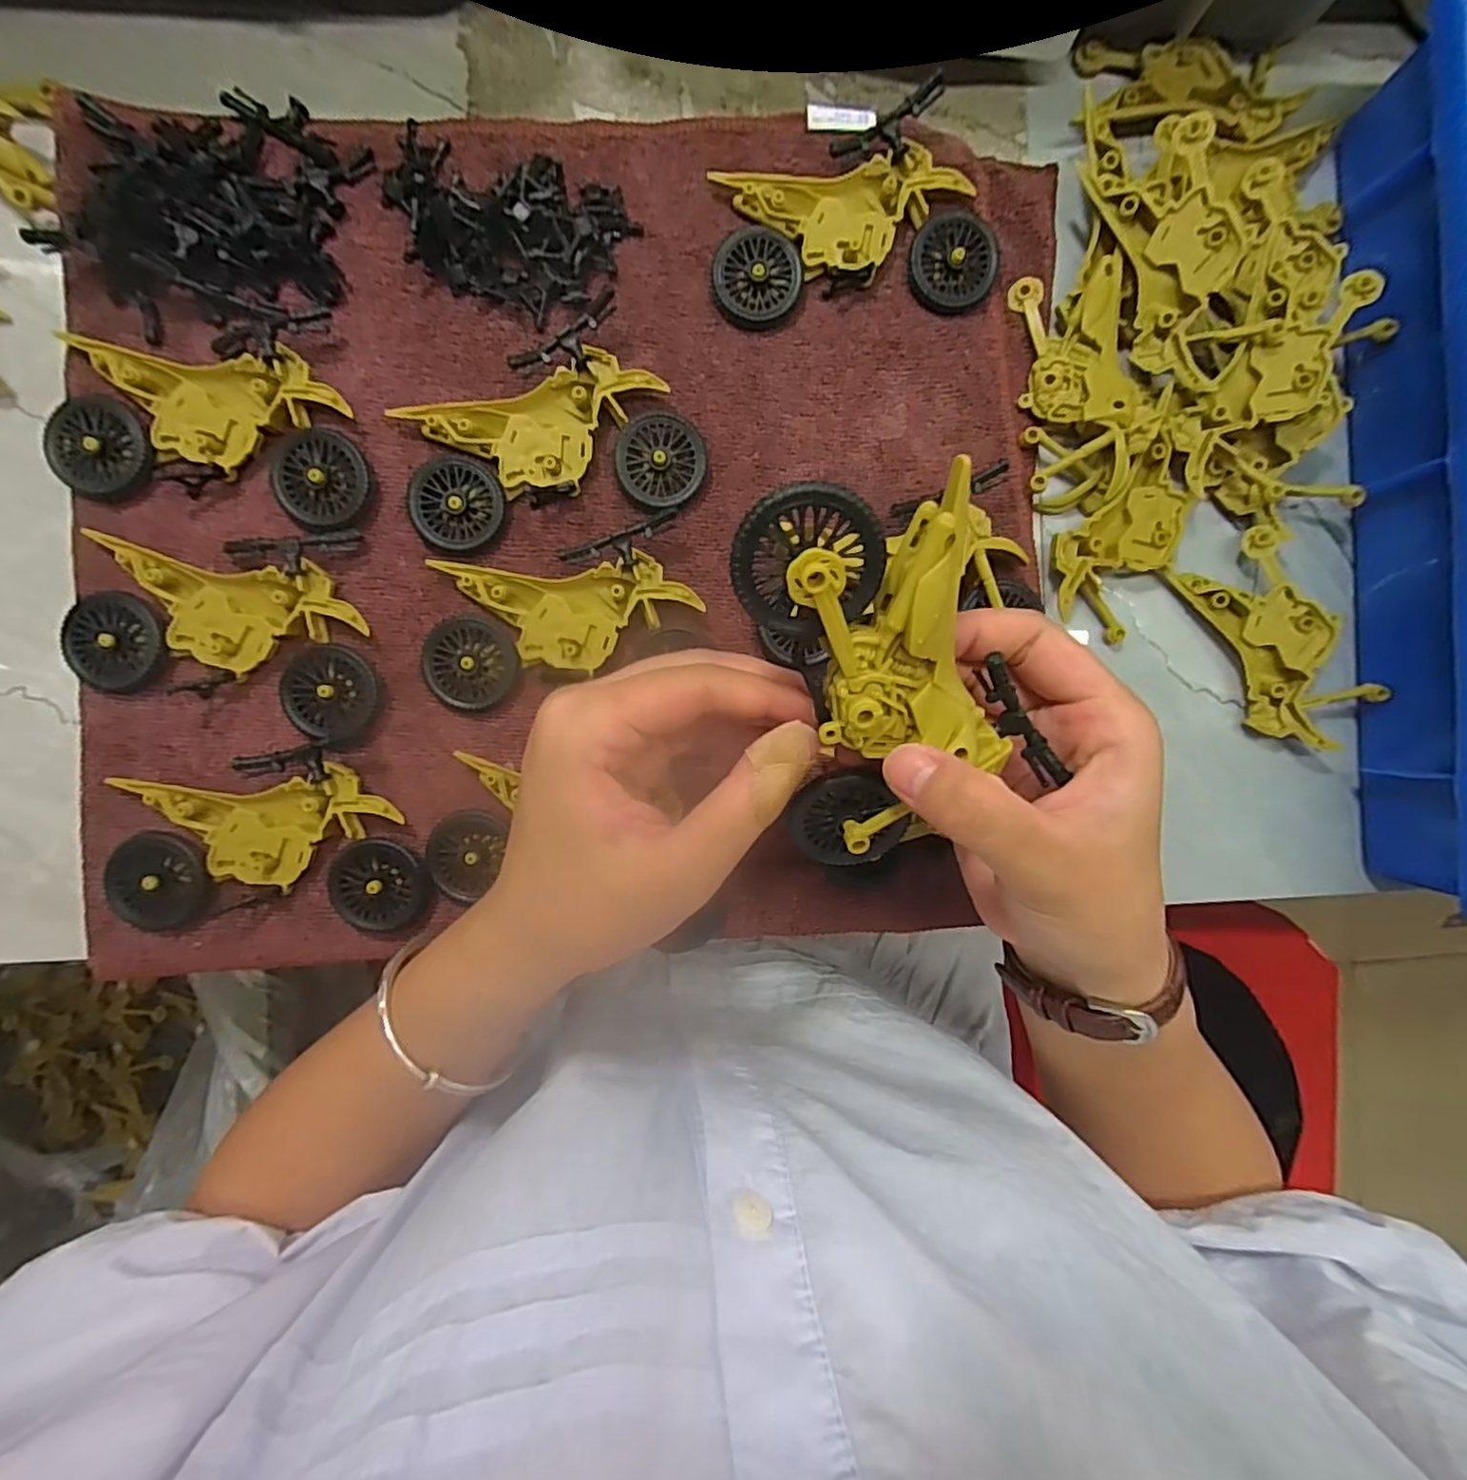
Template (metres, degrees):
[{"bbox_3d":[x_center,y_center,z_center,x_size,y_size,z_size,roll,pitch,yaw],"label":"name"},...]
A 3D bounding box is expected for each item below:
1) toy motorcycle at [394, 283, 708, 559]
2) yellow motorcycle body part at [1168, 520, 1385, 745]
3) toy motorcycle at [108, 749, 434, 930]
[{"bbox_3d":[-0.076,-0.116,0.262,0.110,0.012,0.076,-26,92,-3],"label":"toy motorcycle"},{"bbox_3d":[0.239,-0.042,0.289,0.048,0.019,0.096,-36,92,-3],"label":"yellow motorcycle body part"},{"bbox_3d":[-0.182,0.039,0.257,0.117,0.016,0.068,1,90,-4],"label":"toy motorcycle"}]

